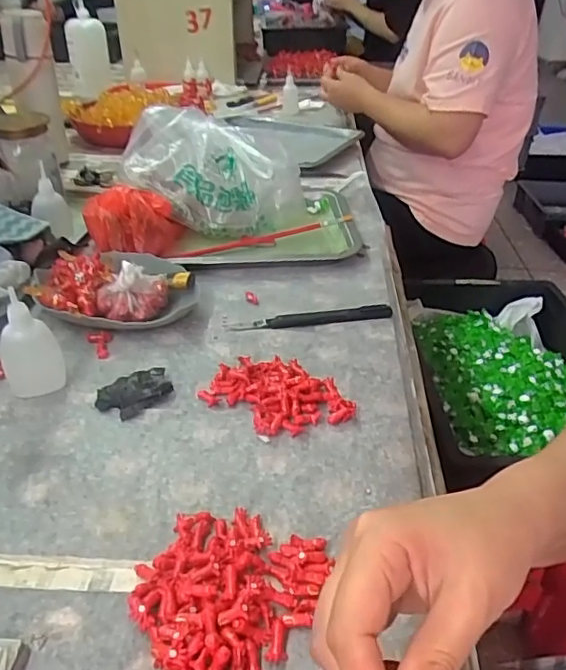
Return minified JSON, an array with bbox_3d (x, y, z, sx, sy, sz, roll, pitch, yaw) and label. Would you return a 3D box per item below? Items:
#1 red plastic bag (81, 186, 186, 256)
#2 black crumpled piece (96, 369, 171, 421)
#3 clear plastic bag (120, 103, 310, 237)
[{"bbox_3d":[-0.164,-0.126,0.639,0.106,0.074,0.058,-15,38,-19],"label":"red plastic bag"},{"bbox_3d":[-0.125,0.047,0.470,0.058,0.012,0.045,-25,42,-30],"label":"black crumpled piece"},{"bbox_3d":[-0.082,-0.196,0.705,0.212,0.130,0.114,0,35,1],"label":"clear plastic bag"}]

